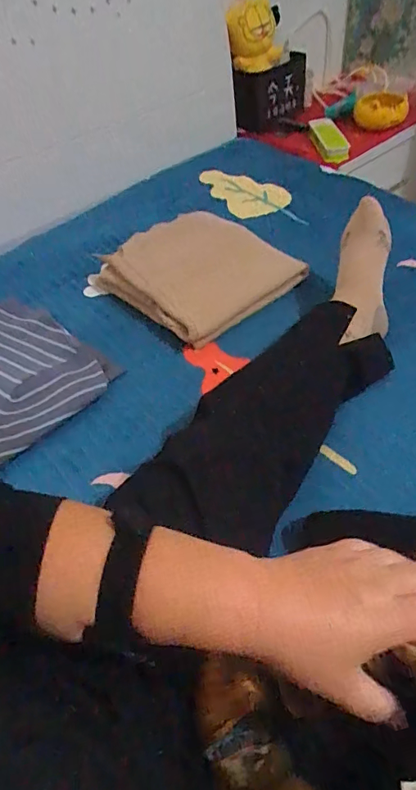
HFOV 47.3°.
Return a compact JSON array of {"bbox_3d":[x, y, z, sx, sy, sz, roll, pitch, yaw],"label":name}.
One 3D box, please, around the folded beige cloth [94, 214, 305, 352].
[{"bbox_3d":[-0.020,-0.210,0.762,0.242,0.058,0.274,-37,54,-22],"label":"folded beige cloth"}]

